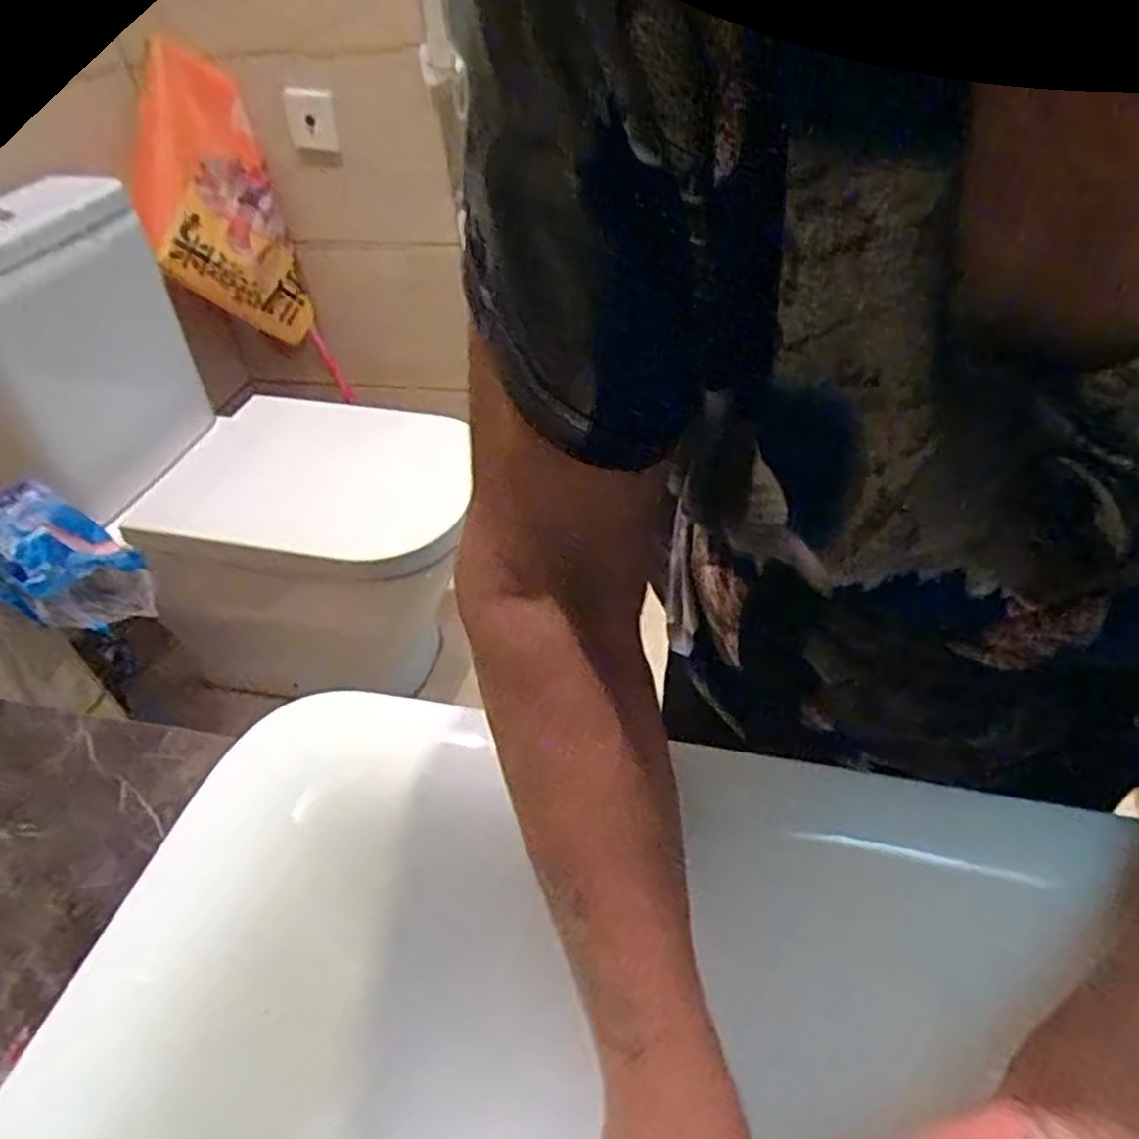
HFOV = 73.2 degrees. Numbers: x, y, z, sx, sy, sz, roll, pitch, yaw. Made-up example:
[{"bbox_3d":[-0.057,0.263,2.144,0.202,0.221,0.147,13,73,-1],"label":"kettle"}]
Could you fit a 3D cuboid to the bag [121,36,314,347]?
[{"bbox_3d":[-0.592,-0.601,1.284,0.066,0.469,0.261,10,35,32],"label":"bag"}]

